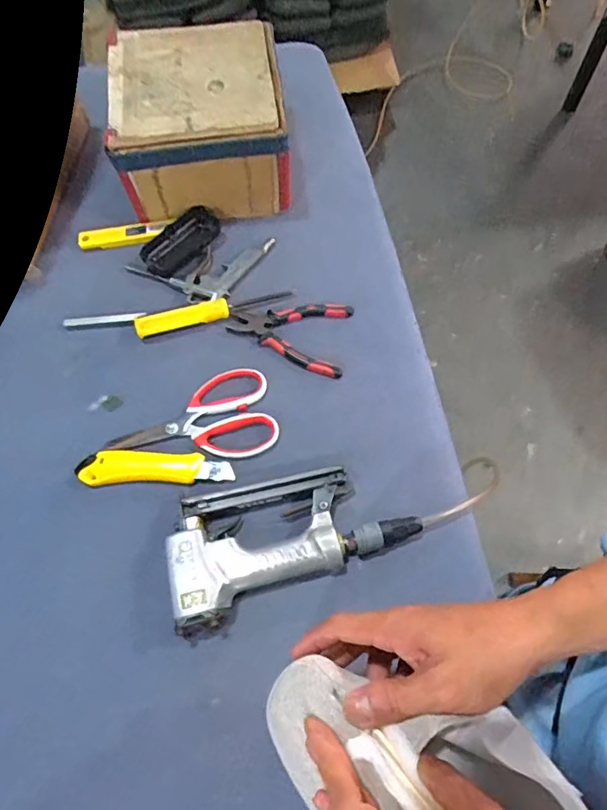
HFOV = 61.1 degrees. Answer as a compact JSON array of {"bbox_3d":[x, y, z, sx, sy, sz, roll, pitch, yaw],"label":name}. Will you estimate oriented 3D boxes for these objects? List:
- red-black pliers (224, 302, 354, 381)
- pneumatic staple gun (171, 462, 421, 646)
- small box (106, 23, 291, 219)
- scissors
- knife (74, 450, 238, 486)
[{"bbox_3d":[-0.021,-0.087,0.628,0.146,0.017,0.095,7,66,2],"label":"red-black pliers"},{"bbox_3d":[-0.021,0.124,0.521,0.243,0.036,0.125,-22,69,-11],"label":"pneumatic staple gun"},{"bbox_3d":[-0.135,-0.373,0.686,0.206,0.130,0.207,-7,67,-4],"label":"small box"},{"bbox_3d":[-0.124,0.021,0.579,0.181,0.009,0.102,-14,67,-7],"label":"scissors"},{"bbox_3d":[-0.161,0.067,0.562,0.164,0.014,0.036,-1,66,-2],"label":"knife"}]

